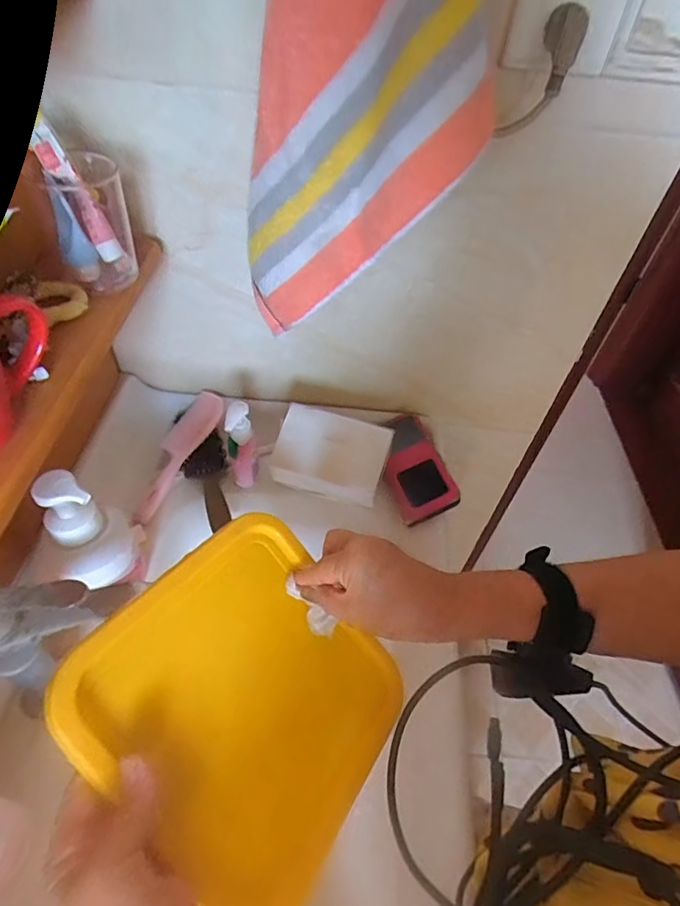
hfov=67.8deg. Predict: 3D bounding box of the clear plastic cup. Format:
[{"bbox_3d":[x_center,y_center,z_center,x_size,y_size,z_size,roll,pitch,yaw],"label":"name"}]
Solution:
[{"bbox_3d":[-0.232,-0.218,0.475,0.064,0.100,0.082,-16,54,-18],"label":"clear plastic cup"}]

